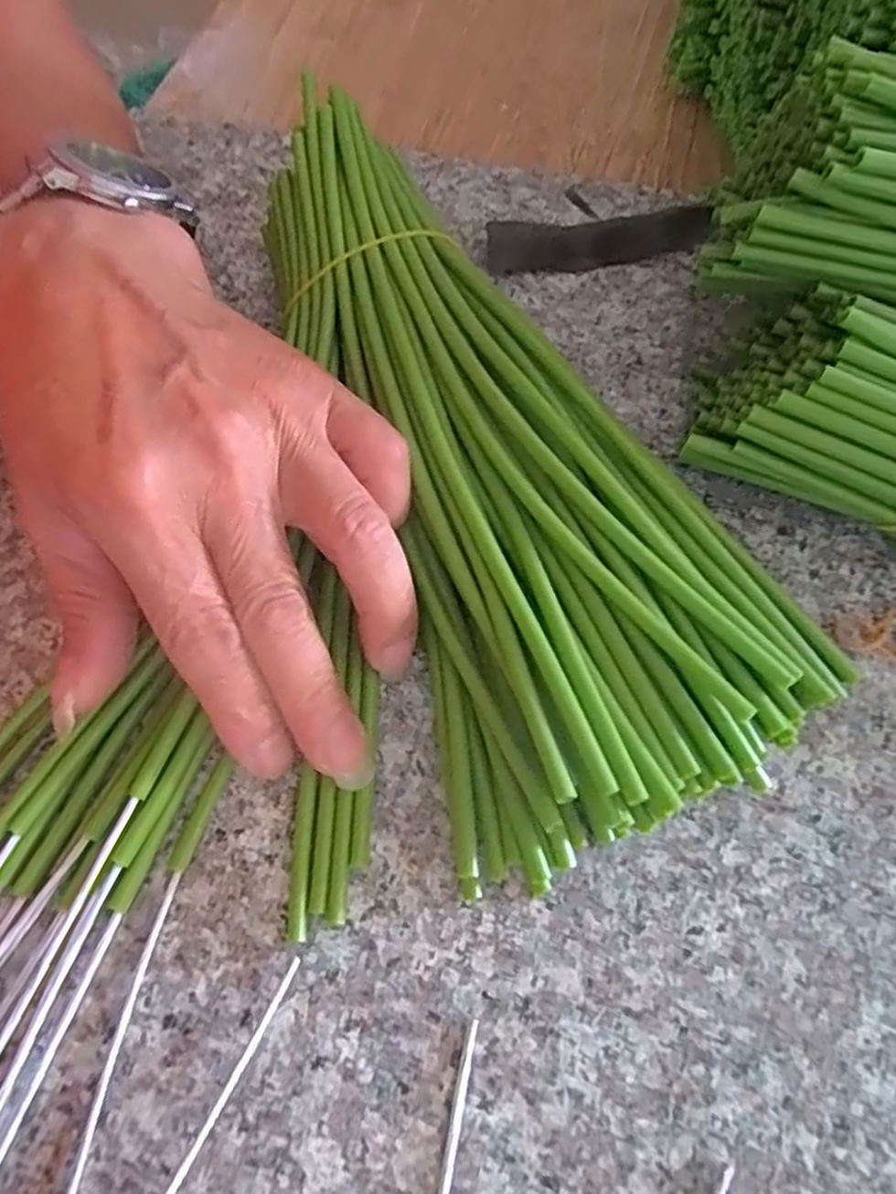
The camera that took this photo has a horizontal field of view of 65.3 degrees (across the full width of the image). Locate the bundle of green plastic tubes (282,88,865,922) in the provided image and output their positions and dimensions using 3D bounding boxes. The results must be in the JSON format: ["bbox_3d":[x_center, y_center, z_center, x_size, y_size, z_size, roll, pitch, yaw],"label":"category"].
[{"bbox_3d":[0.009,-0.053,0.224,0.108,0.032,0.253,-24,73,-9],"label":"bundle of green plastic tubes"}]

